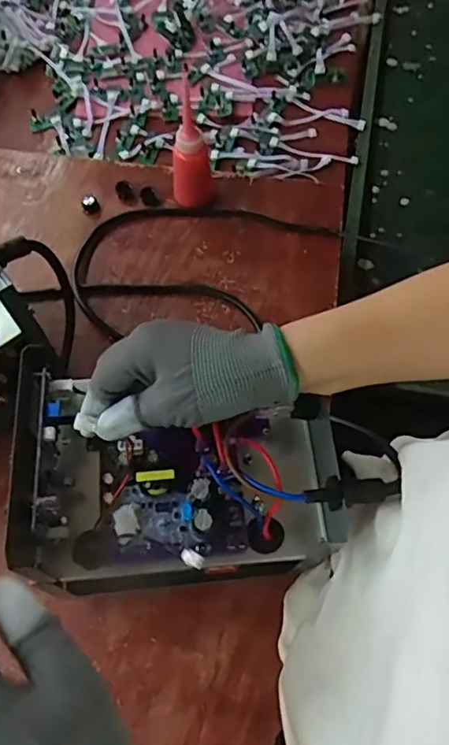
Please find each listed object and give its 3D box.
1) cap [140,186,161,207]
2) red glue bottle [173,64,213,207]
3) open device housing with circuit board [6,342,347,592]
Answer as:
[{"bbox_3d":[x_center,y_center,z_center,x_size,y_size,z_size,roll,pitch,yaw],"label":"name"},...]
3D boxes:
[{"bbox_3d":[-0.094,-0.221,0.701,0.022,0.013,0.024,0,64,1],"label":"cap"},{"bbox_3d":[-0.039,-0.250,0.629,0.047,0.156,0.038,-6,64,-2],"label":"red glue bottle"},{"bbox_3d":[-0.027,0.078,0.386,0.208,0.077,0.120,5,65,3],"label":"open device housing with circuit board"}]

